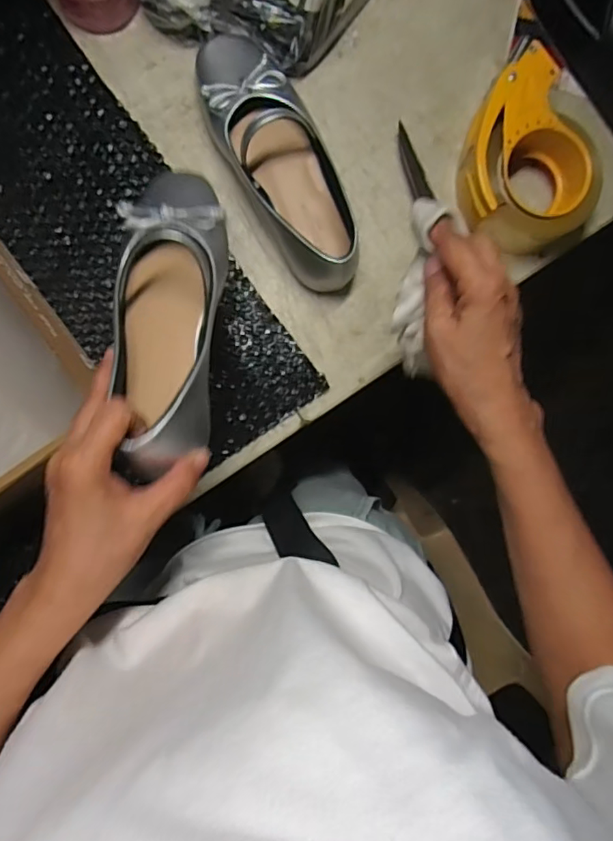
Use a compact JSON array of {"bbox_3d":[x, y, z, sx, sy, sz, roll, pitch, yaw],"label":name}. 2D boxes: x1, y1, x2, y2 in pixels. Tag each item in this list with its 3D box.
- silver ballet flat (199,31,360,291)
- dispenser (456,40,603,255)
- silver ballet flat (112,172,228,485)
[{"bbox_3d":[-0.023,-0.230,0.476,0.078,0.065,0.240,-27,92,-5],"label":"silver ballet flat"},{"bbox_3d":[0.205,-0.246,0.497,0.119,0.062,0.158,9,89,-5],"label":"dispenser"},{"bbox_3d":[-0.098,-0.075,0.380,0.079,0.051,0.242,-2,65,-5],"label":"silver ballet flat"}]

